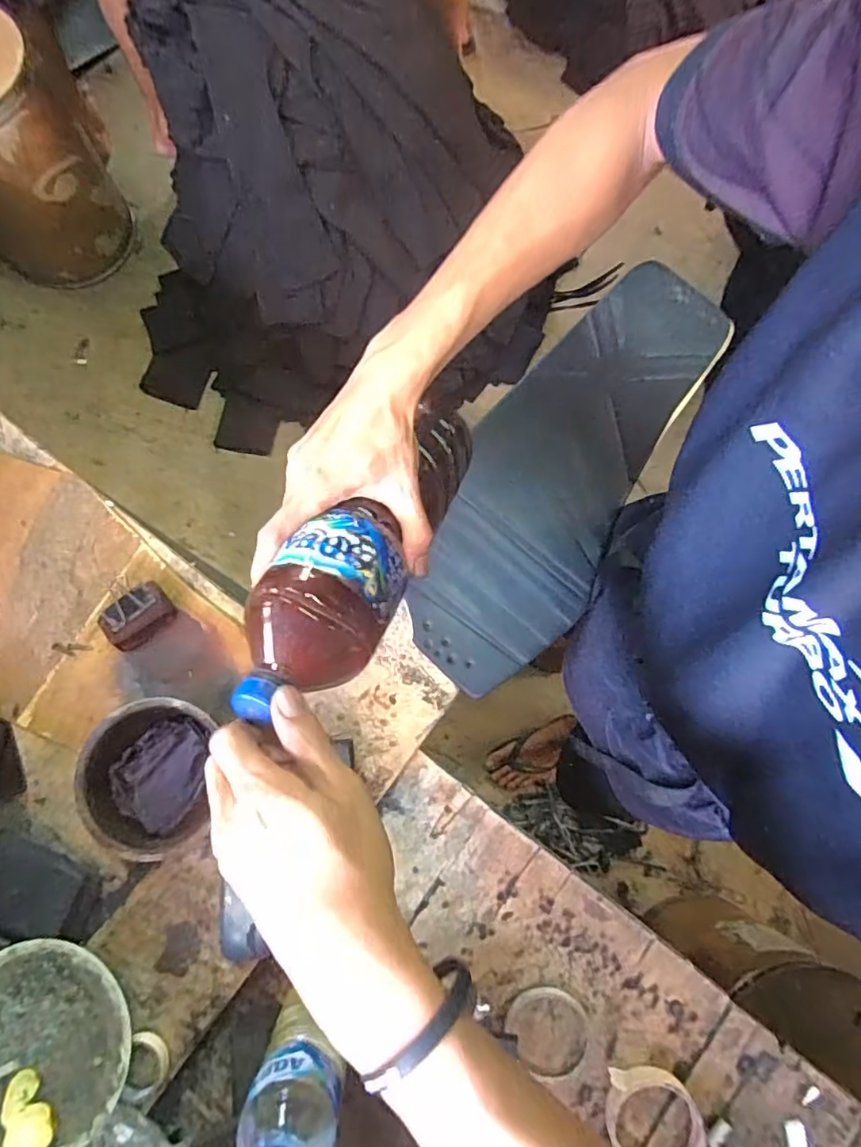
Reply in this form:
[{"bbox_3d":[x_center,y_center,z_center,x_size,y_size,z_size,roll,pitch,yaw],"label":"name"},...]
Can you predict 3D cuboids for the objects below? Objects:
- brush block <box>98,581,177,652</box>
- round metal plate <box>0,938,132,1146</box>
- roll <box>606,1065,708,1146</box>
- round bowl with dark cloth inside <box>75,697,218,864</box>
[{"bbox_3d":[-0.301,0.043,0.612,0.068,0.033,0.047,-35,82,-8],"label":"brush block"},{"bbox_3d":[-0.350,0.421,0.519,0.162,0.018,0.167,0,79,-2],"label":"round metal plate"},{"bbox_3d":[0.208,0.505,0.545,0.092,0.016,0.079,8,79,0],"label":"roll"},{"bbox_3d":[-0.266,0.194,0.573,0.135,0.049,0.142,0,79,-1],"label":"round bowl with dark cloth inside"}]

